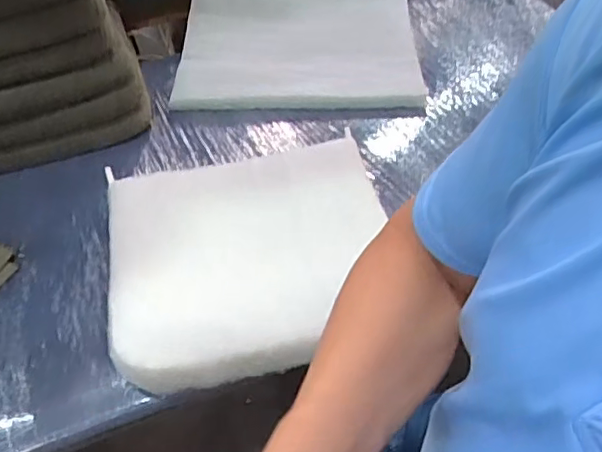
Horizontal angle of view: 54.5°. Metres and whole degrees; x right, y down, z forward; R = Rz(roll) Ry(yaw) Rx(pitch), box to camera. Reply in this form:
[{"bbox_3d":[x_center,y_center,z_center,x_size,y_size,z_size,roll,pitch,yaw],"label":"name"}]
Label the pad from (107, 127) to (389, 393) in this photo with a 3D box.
[{"bbox_3d":[-0.077,0.035,0.962,0.459,0.074,0.412,-10,48,-6],"label":"pad"}]

